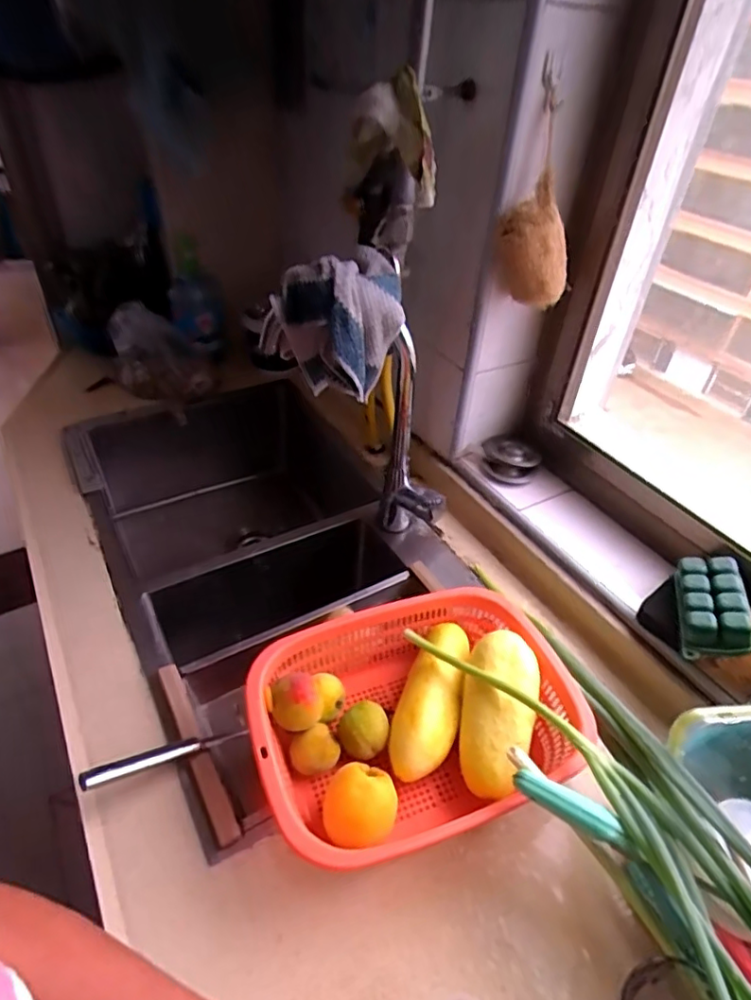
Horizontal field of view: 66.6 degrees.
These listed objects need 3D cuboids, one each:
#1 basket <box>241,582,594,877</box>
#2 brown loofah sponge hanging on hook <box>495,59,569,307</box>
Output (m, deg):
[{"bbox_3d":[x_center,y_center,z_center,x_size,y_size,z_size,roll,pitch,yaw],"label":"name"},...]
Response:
[{"bbox_3d":[0.043,0.217,0.568,0.302,0.089,0.226,-12,42,-14],"label":"basket"},{"bbox_3d":[0.189,-0.342,0.651,0.086,0.236,0.079,14,41,11],"label":"brown loofah sponge hanging on hook"}]

